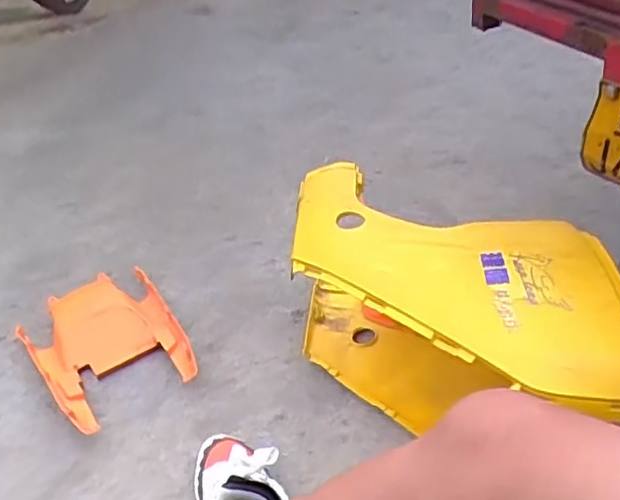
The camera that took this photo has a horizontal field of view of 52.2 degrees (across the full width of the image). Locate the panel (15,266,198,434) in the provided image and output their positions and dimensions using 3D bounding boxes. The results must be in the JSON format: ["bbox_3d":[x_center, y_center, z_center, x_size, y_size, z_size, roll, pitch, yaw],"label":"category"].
[{"bbox_3d":[-0.367,0.166,1.154,0.261,0.058,0.351,-29,43,-22],"label":"panel"}]

